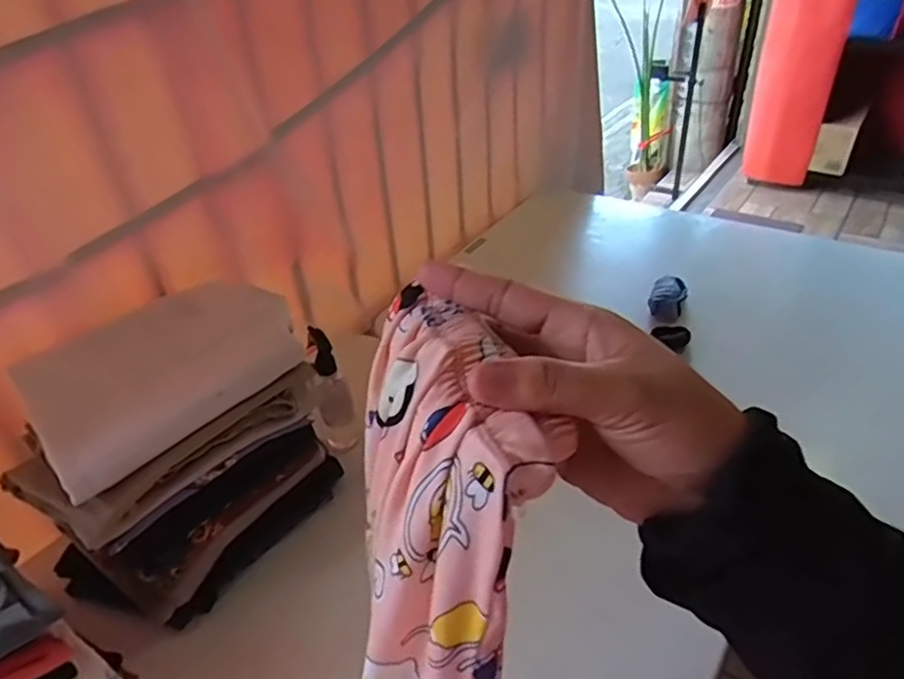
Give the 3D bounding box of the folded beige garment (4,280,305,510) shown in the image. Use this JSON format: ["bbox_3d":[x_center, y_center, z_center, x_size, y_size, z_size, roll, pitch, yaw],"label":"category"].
[{"bbox_3d":[-0.311,0.027,0.689,0.277,0.046,0.212,-29,43,-29],"label":"folded beige garment"}]

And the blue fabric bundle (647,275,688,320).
[{"bbox_3d":[0.388,-0.076,1.115,0.061,0.042,0.079,11,39,20],"label":"blue fabric bundle"}]

